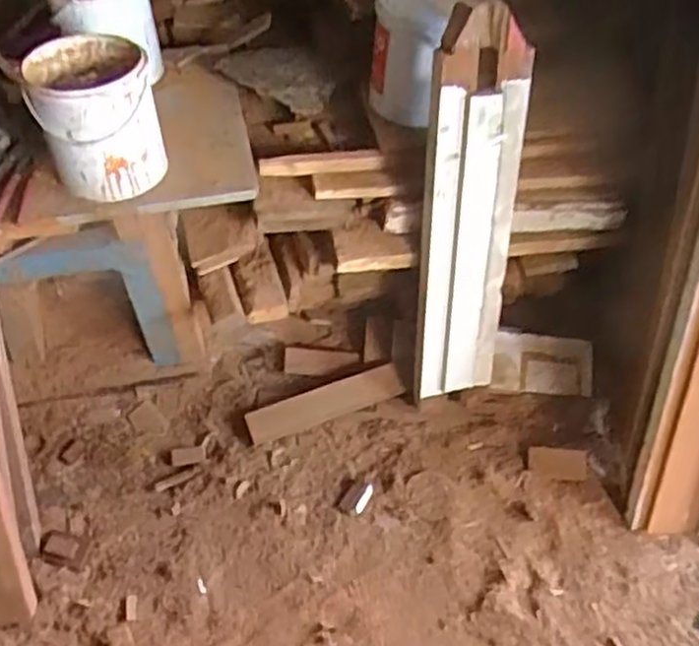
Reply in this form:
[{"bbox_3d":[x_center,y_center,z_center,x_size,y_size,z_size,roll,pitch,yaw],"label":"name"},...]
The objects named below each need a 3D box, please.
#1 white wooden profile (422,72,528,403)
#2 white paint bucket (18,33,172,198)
[{"bbox_3d":[0.209,-0.121,1.371,0.157,0.636,0.066,-7,41,-5],"label":"white wooden profile"},{"bbox_3d":[-0.400,-0.328,1.214,0.184,0.188,0.189,-14,53,-14],"label":"white paint bucket"}]

